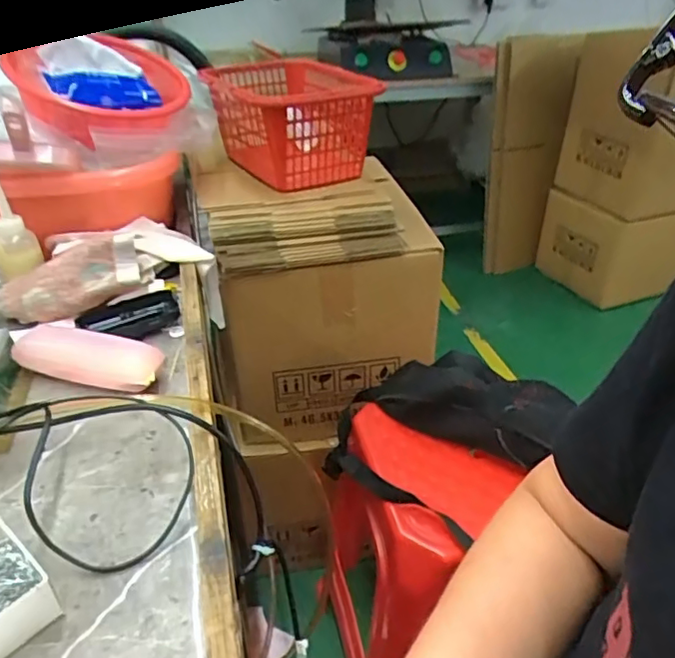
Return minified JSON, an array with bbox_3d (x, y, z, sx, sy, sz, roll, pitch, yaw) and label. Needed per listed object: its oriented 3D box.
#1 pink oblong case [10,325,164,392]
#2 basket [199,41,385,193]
[{"bbox_3d":[-0.251,0.028,0.588,0.153,0.046,0.053,7,34,11],"label":"pink oblong case"},{"bbox_3d":[-0.078,-0.306,0.891,0.206,0.168,0.303,-13,36,-19],"label":"basket"}]

